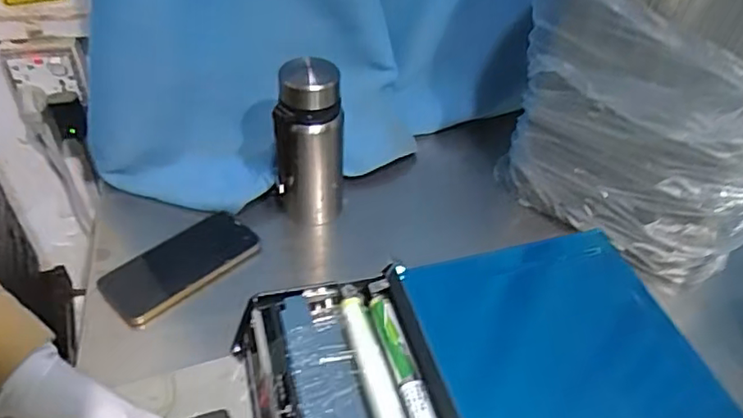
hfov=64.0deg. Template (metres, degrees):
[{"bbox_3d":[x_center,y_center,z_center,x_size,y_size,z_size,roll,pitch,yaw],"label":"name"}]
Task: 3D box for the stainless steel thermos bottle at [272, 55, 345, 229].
[{"bbox_3d":[-0.067,-0.066,0.649,0.070,0.177,0.056,9,43,6],"label":"stainless steel thermos bottle"}]

